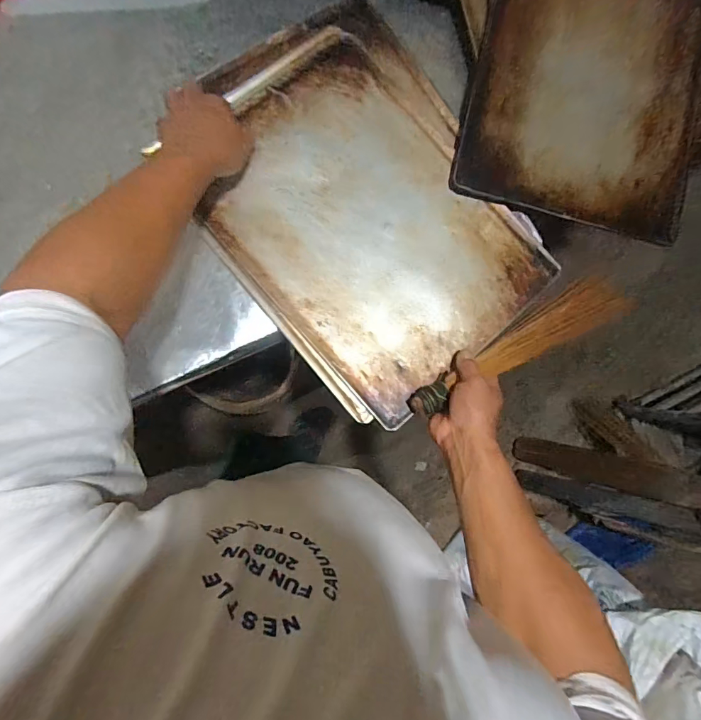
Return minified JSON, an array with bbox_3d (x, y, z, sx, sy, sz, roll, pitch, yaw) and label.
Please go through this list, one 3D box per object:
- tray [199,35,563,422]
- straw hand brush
[{"bbox_3d":[0.017,-0.187,0.548,0.323,0.013,0.453,-41,88,-10],"label":"tray"},{"bbox_3d":[0.230,-0.028,0.539,0.348,0.036,0.069,-28,86,-12],"label":"straw hand brush"}]

